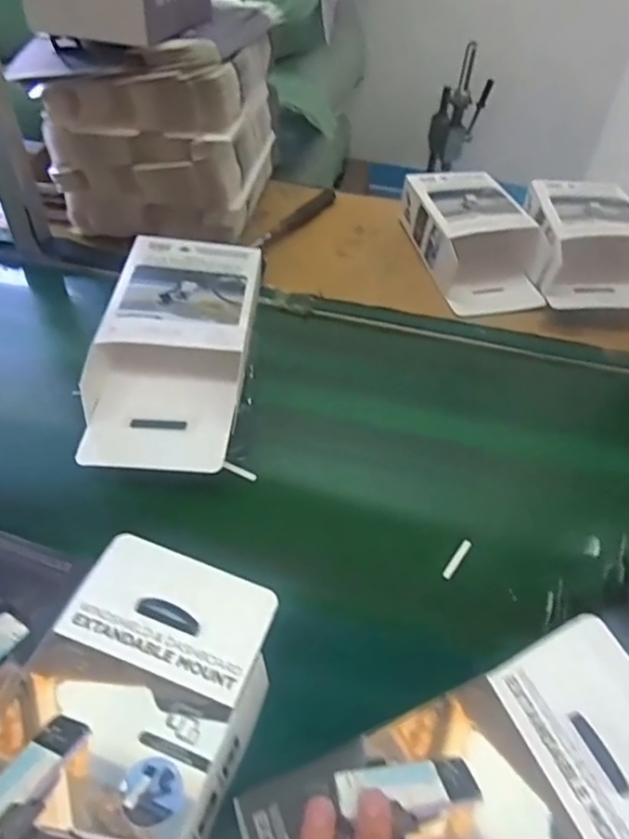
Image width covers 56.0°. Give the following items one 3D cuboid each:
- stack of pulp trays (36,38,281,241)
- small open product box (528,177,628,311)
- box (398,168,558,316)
[{"bbox_3d":[-0.203,-0.410,0.841,0.243,0.220,0.271,11,43,5],"label":"stack of pulp trays"},{"bbox_3d":[0.385,-0.248,0.839,0.151,0.090,0.234,4,46,1],"label":"small open product box"},{"bbox_3d":[0.229,-0.257,0.844,0.145,0.078,0.252,-9,47,-10],"label":"box"}]

